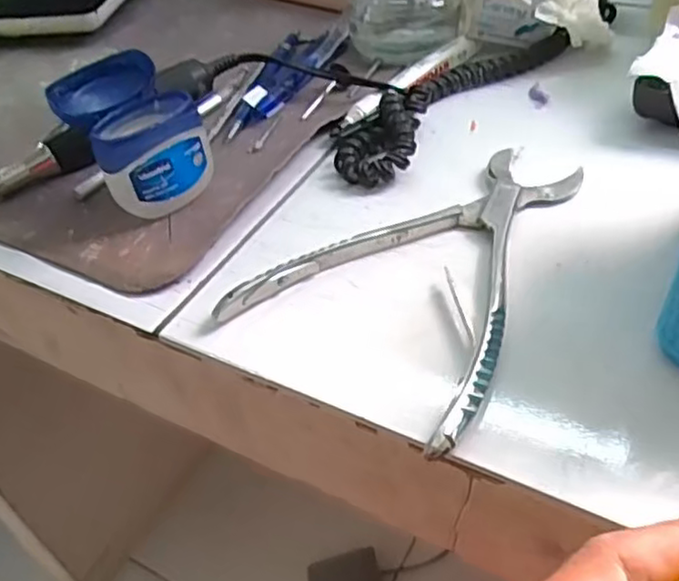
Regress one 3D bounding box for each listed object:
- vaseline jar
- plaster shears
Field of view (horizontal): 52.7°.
[{"bbox_3d":[-0.108,-0.080,0.364,0.055,0.062,0.069,-33,49,-24],"label":"vaseline jar"},{"bbox_3d":[0.044,-0.017,0.318,0.121,0.012,0.178,26,54,29],"label":"plaster shears"}]

